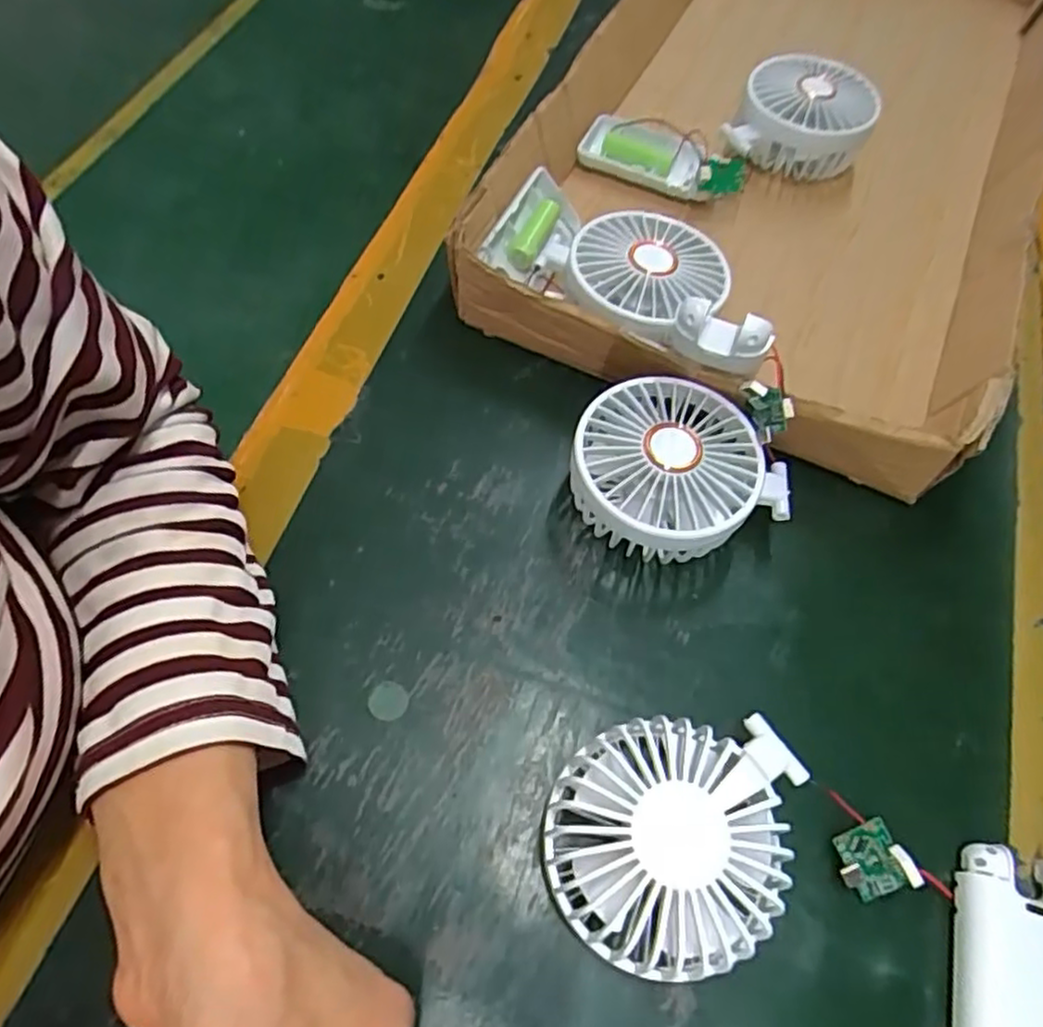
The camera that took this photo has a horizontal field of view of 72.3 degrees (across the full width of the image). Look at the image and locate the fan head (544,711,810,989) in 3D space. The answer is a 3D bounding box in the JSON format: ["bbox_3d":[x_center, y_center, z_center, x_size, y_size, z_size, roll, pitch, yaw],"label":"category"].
[{"bbox_3d":[0.058,0.122,0.263,0.097,0.047,0.084,-1,60,-4],"label":"fan head"}]

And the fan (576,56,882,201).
[{"bbox_3d":[0.137,-0.249,0.470,0.192,0.046,0.090,-13,62,-10],"label":"fan"}]

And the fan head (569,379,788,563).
[{"bbox_3d":[0.070,-0.018,0.344,0.087,0.045,0.085,2,60,-3],"label":"fan head"}]

